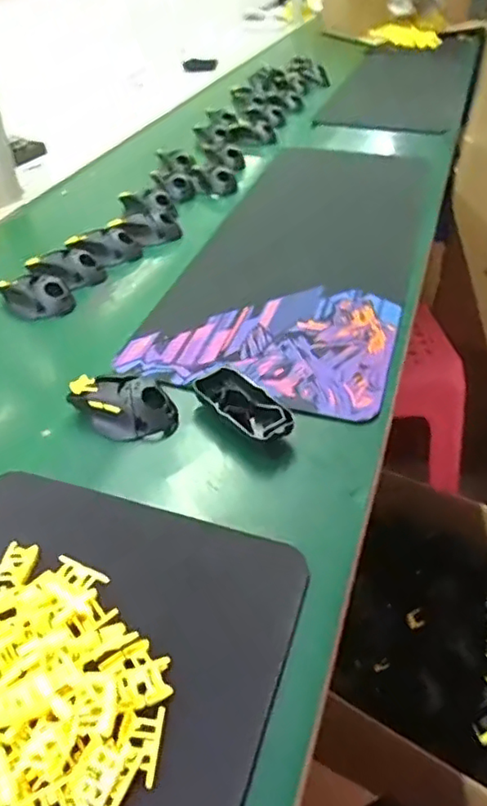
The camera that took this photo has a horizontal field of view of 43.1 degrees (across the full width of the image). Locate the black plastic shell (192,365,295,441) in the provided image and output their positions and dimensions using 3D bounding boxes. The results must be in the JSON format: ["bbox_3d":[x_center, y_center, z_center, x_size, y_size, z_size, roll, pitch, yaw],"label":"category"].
[{"bbox_3d":[0.000,0.006,0.622,0.055,0.030,0.116,-29,45,-27],"label":"black plastic shell"}]

